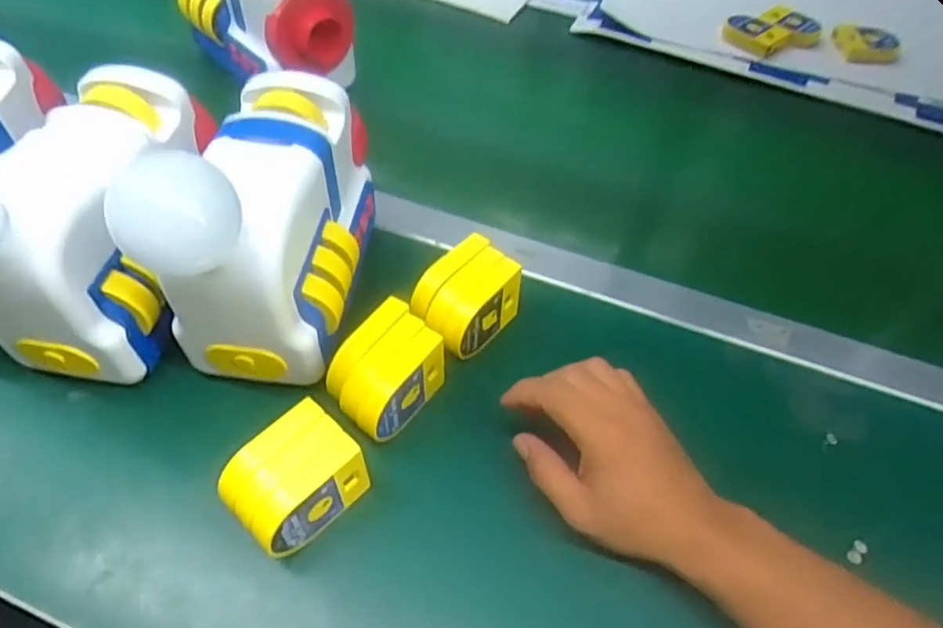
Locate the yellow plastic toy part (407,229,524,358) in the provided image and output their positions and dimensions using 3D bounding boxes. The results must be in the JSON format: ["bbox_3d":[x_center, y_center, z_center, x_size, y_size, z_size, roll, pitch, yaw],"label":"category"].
[{"bbox_3d":[-0.004,-0.012,0.465,0.055,0.054,0.074,39,59,23],"label":"yellow plastic toy part"}]

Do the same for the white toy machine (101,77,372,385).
[{"bbox_3d":[-0.131,-0.074,0.411,0.101,0.163,0.195,7,52,1],"label":"white toy machine"}]

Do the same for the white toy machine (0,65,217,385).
[{"bbox_3d":[-0.247,-0.071,0.402,0.098,0.166,0.204,7,52,1],"label":"white toy machine"}]

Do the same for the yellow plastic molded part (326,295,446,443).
[{"bbox_3d":[-0.058,0.041,0.426,0.056,0.052,0.082,31,56,18],"label":"yellow plastic molded part"}]

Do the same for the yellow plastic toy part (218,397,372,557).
[{"bbox_3d":[-0.107,0.099,0.371,0.055,0.048,0.071,38,59,23],"label":"yellow plastic toy part"}]

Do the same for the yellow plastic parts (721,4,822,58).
[{"bbox_3d":[0.388,-0.367,0.797,0.113,0.027,0.079,-19,56,-18],"label":"yellow plastic parts"}]

